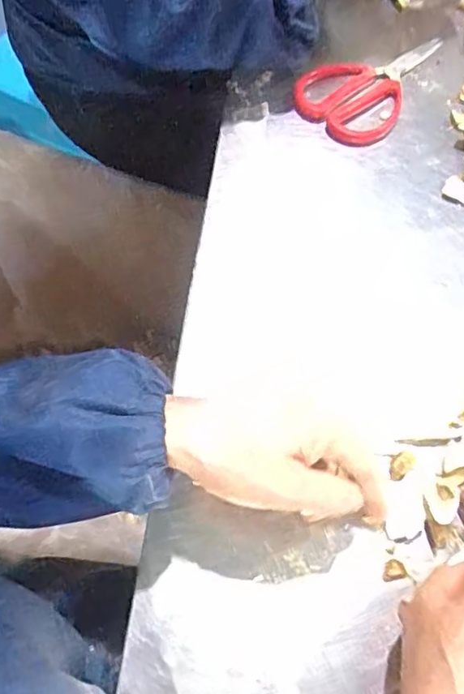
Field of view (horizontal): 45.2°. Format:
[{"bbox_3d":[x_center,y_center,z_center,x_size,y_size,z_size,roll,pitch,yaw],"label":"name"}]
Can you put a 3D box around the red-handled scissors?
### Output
[{"bbox_3d":[0.127,-0.246,0.509,0.089,0.013,0.154,34,69,17],"label":"red-handled scissors"}]

